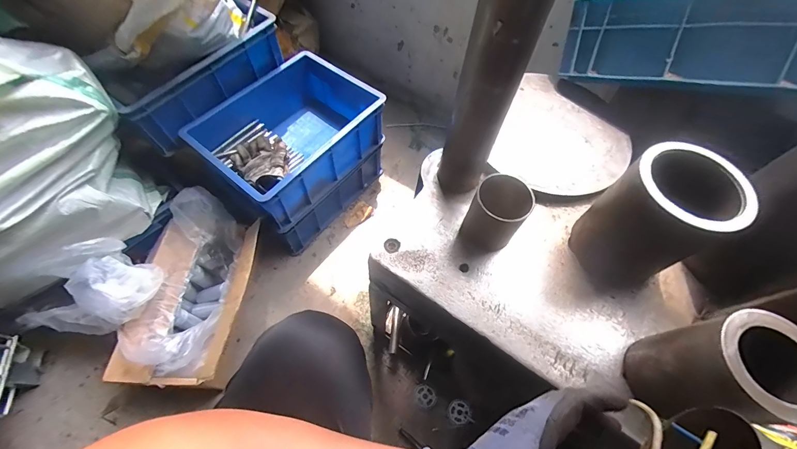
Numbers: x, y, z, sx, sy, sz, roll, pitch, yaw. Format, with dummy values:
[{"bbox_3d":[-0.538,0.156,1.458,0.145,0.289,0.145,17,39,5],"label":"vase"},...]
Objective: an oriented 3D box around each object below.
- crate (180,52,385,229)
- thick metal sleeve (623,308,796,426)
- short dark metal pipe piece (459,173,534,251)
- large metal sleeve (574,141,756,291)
[{"bbox_3d":[-0.264,-0.228,0.865,0.295,0.152,0.414,37,65,16],"label":"crate"},{"bbox_3d":[0.307,0.146,0.333,0.084,0.140,0.082,1,61,-2],"label":"thick metal sleeve"},{"bbox_3d":[0.127,-0.010,0.441,0.068,0.089,0.064,1,61,-2],"label":"short dark metal pipe piece"},{"bbox_3d":[0.295,0.000,0.404,0.100,0.158,0.117,-27,66,-17],"label":"large metal sleeve"}]

